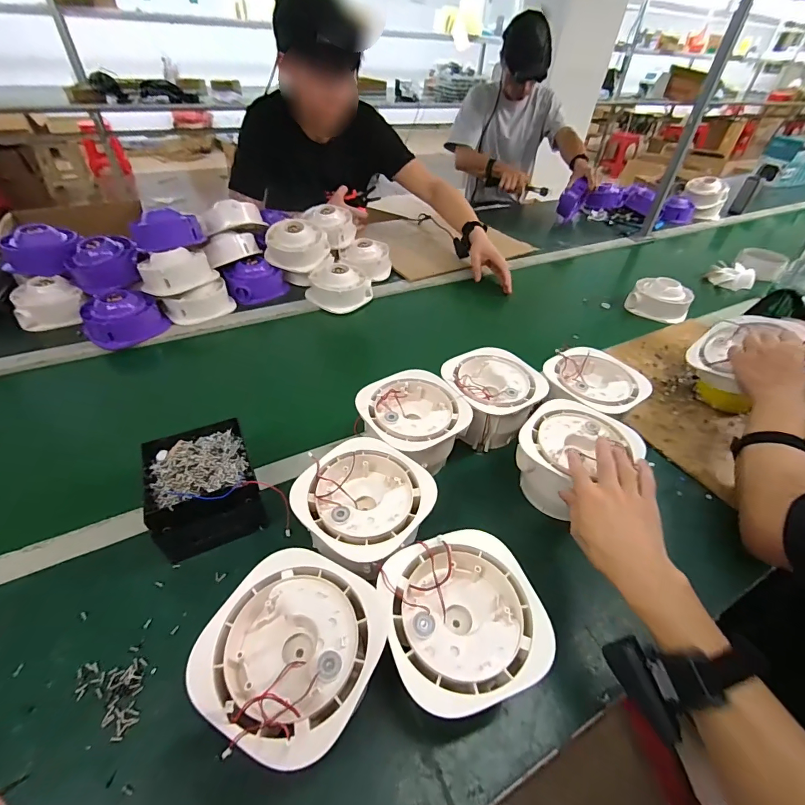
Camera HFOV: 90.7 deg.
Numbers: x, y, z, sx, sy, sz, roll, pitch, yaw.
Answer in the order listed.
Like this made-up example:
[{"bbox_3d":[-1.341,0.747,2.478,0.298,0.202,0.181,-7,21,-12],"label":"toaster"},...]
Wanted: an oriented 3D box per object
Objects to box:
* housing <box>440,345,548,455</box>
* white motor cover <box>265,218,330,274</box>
[{"bbox_3d":[0.134,-0.004,0.621,0.147,0.090,0.150,2,42,-2],"label":"housing"},{"bbox_3d":[-0.248,-0.366,0.928,0.148,0.076,0.128,-4,43,-10],"label":"white motor cover"}]

